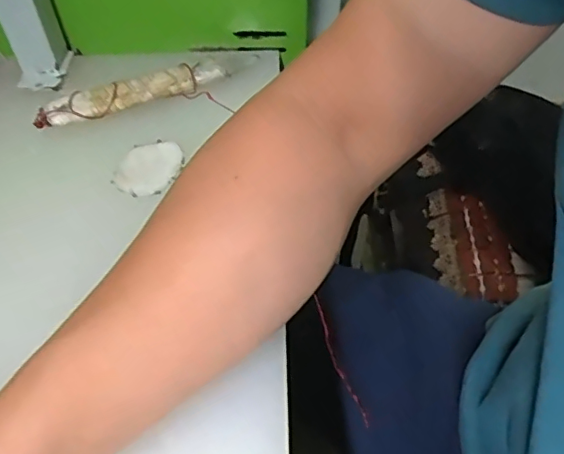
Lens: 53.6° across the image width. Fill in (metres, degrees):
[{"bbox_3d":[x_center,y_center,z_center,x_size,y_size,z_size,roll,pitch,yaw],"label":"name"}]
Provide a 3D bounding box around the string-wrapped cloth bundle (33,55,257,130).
[{"bbox_3d":[-0.098,-0.105,0.420,0.167,0.014,0.025,-18,55,-14],"label":"string-wrapped cloth bundle"}]

